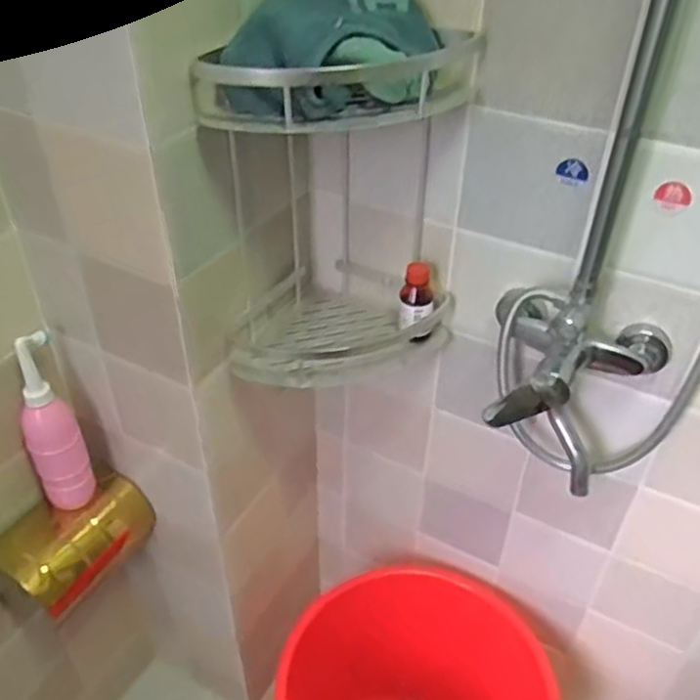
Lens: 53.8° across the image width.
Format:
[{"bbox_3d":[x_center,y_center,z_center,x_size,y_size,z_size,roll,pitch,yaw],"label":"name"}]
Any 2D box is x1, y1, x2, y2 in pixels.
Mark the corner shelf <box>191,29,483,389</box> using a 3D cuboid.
[{"bbox_3d":[-0.004,-0.159,0.781,0.240,0.393,0.203,13,40,14],"label":"corner shelf"}]

